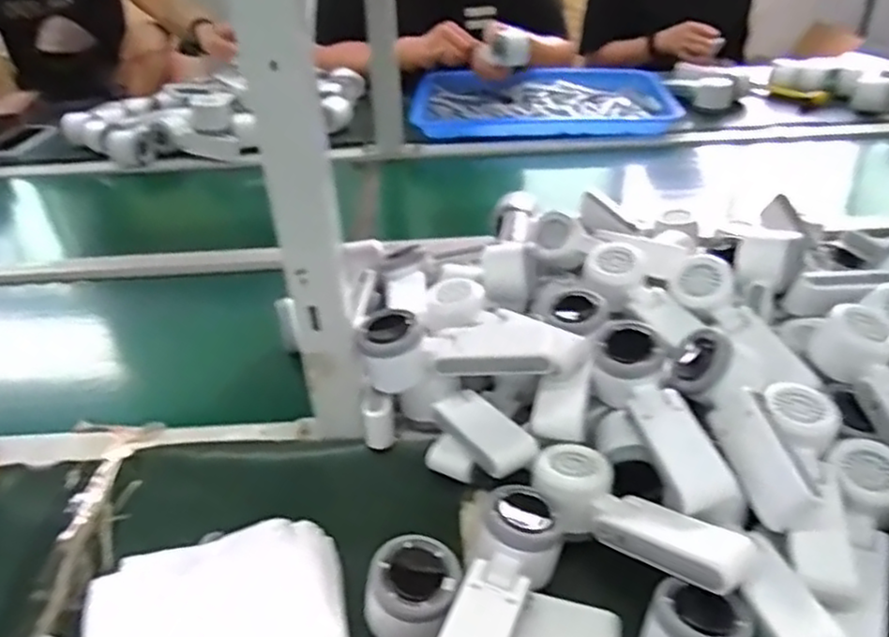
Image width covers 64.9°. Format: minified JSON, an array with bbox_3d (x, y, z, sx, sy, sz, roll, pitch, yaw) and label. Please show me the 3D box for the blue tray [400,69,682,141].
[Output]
[{"bbox_3d":[0.185,-0.416,1.338,0.484,0.047,0.281,-2,35,1],"label":"blue tray"}]

